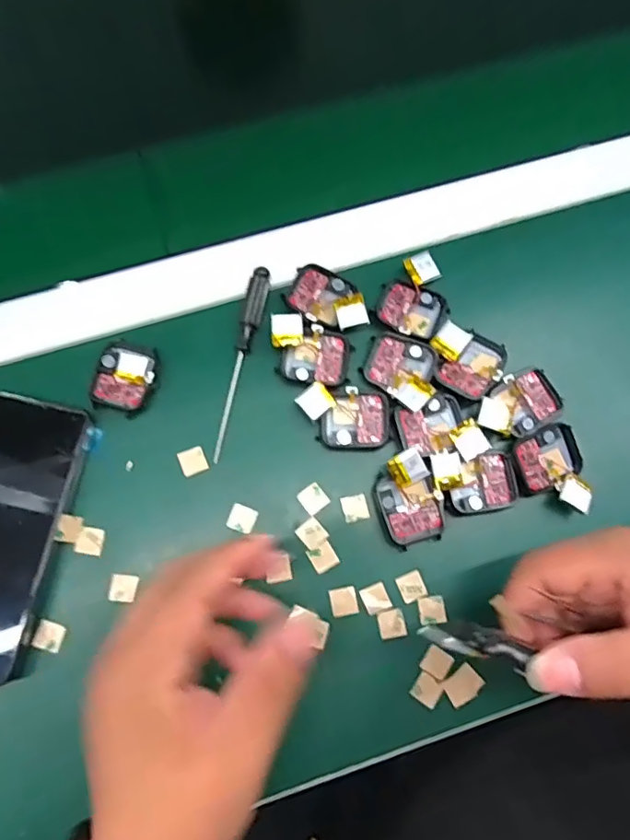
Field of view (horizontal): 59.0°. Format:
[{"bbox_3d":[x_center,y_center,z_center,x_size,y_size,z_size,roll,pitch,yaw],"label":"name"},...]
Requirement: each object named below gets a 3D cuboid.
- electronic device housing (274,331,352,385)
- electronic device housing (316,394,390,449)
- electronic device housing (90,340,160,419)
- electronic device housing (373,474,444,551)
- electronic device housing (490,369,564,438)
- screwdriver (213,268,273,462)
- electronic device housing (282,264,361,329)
[{"bbox_3d":[0.000,-0.041,0.363,0.047,0.006,0.033,2,76,-1],"label":"electronic device housing"},{"bbox_3d":[0.025,0.001,0.355,0.045,0.006,0.034,-5,76,-3],"label":"electronic device housing"},{"bbox_3d":[-0.122,-0.026,0.360,0.037,0.011,0.046,17,76,3],"label":"electronic device housing"},{"bbox_3d":[0.060,0.054,0.346,0.037,0.013,0.044,-18,77,-6],"label":"electronic device housing"},{"bbox_3d":[0.138,-0.012,0.359,0.040,0.010,0.037,-28,78,-8],"label":"electronic device housing"},{"bbox_3d":[-0.048,-0.039,0.362,0.013,0.015,0.129,12,76,2],"label":"screwdriver"},{"bbox_3d":[0.003,-0.083,0.373,0.042,0.007,0.037,28,77,5],"label":"electronic device housing"}]

